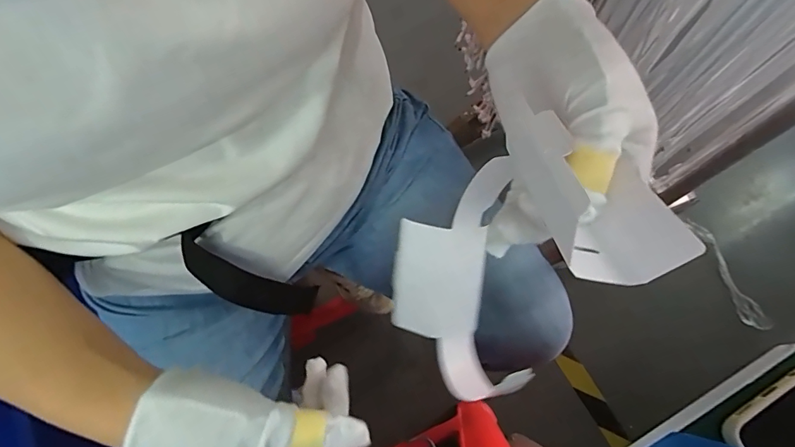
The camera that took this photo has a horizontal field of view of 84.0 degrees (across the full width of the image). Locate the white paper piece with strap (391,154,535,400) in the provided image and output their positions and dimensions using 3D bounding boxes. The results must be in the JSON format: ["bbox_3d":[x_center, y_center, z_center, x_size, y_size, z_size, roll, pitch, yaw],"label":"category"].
[{"bbox_3d":[0.036,0.039,0.293,0.088,0.027,0.151,-5,102,16],"label":"white paper piece with strap"}]

